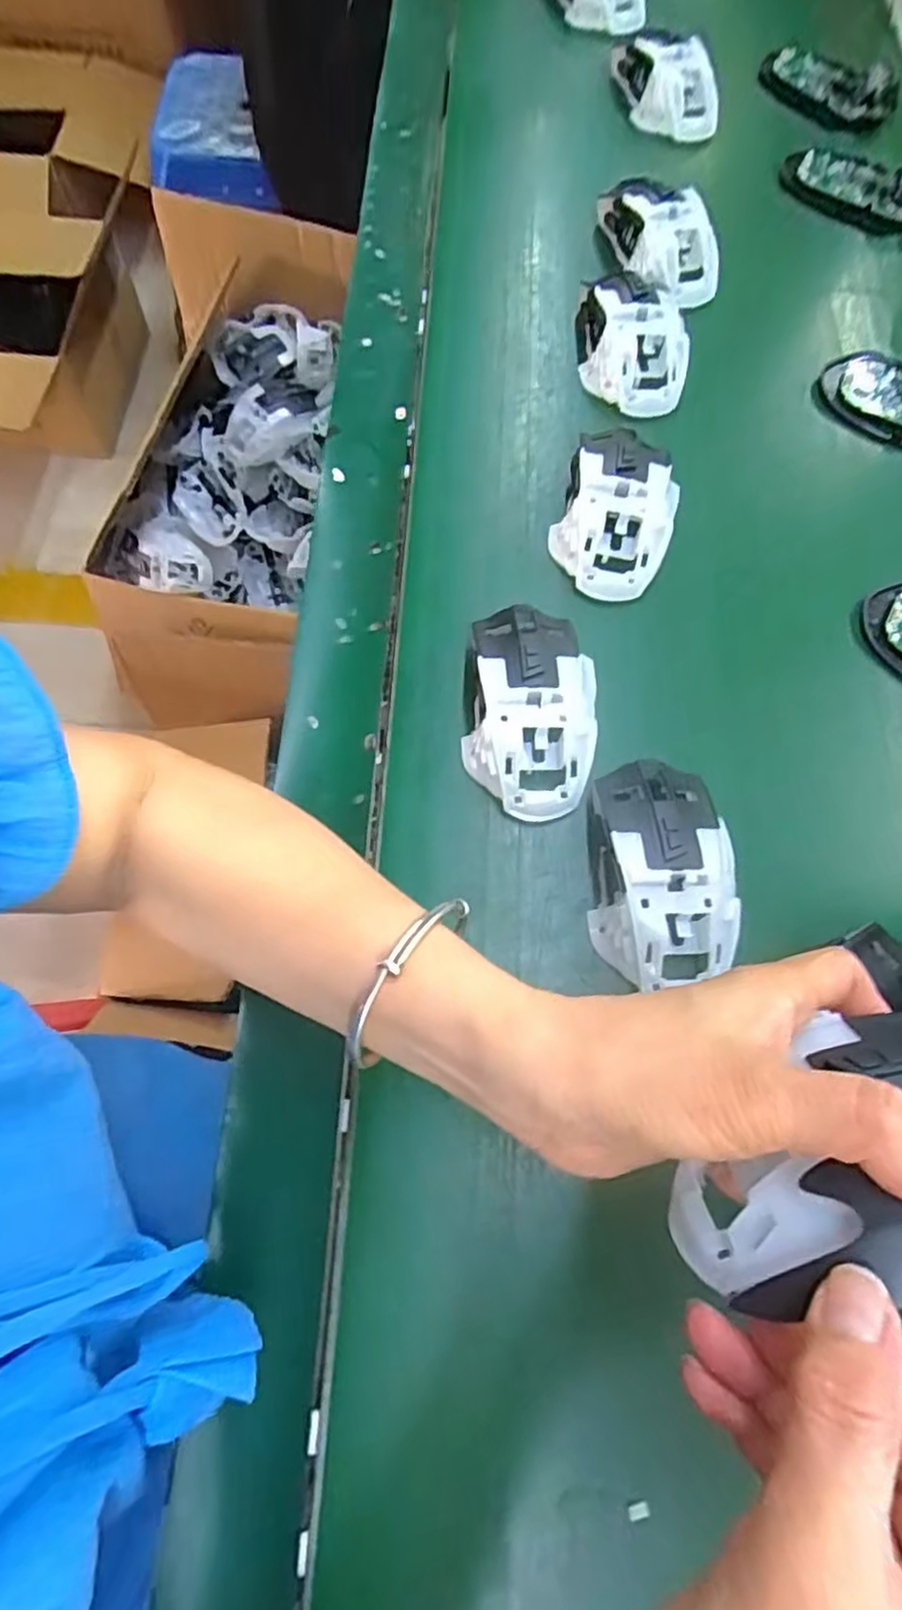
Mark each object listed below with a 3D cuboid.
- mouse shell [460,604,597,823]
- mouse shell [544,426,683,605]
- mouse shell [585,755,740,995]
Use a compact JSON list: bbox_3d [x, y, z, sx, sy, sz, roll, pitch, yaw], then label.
[{"bbox_3d":[0.041,-0.053,0.359,0.063,0.039,0.113,6,69,0],"label":"mouse shell"},{"bbox_3d":[0.099,-0.176,0.410,0.065,0.036,0.107,19,69,5],"label":"mouse shell"},{"bbox_3d":[0.098,0.029,0.330,0.061,0.037,0.106,-2,69,-3],"label":"mouse shell"}]

